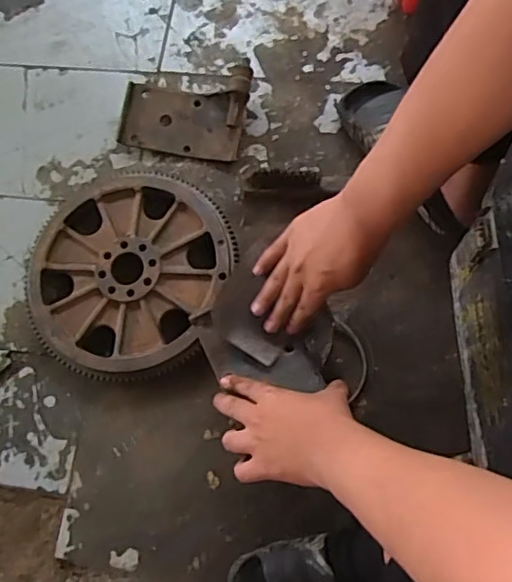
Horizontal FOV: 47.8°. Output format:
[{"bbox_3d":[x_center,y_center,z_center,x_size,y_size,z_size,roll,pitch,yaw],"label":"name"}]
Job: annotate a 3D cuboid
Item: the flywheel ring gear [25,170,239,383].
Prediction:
[{"bbox_3d":[-0.193,-0.029,0.862,0.290,0.052,0.312,-1,73,2],"label":"flywheel ring gear"}]

